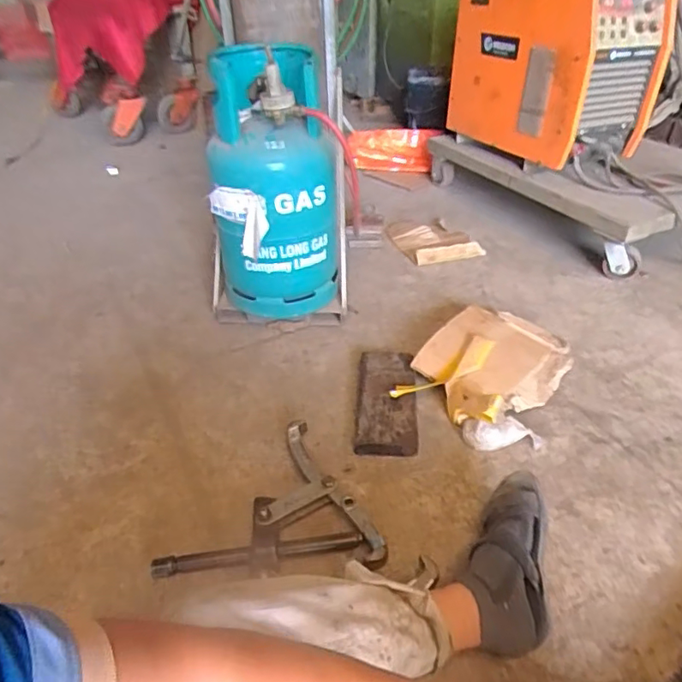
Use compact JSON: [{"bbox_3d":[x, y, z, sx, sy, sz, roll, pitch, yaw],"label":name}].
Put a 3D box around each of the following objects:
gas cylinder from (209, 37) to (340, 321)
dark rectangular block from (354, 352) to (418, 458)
[{"bbox_3d":[-0.163,-0.362,1.301,0.289,0.567,0.277,-7,36,-8],"label":"gas cylinder"},{"bbox_3d":[0.097,0.117,1.143,0.124,0.036,0.296,2,35,4],"label":"dark rectangular block"}]

